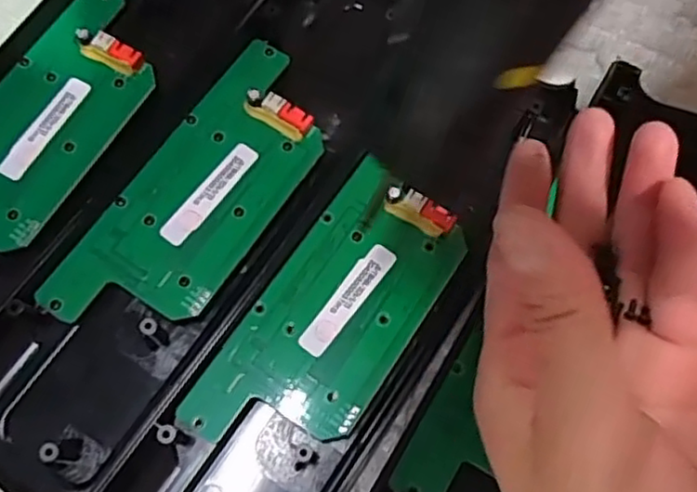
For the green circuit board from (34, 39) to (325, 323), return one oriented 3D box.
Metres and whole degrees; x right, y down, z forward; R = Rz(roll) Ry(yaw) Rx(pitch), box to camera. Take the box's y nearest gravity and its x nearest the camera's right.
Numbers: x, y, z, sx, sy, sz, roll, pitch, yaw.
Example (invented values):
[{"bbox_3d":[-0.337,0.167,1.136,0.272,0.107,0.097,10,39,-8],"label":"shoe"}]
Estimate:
[{"bbox_3d":[-0.056,-0.021,0.259,0.054,0.008,0.133,32,73,9],"label":"green circuit board"}]

